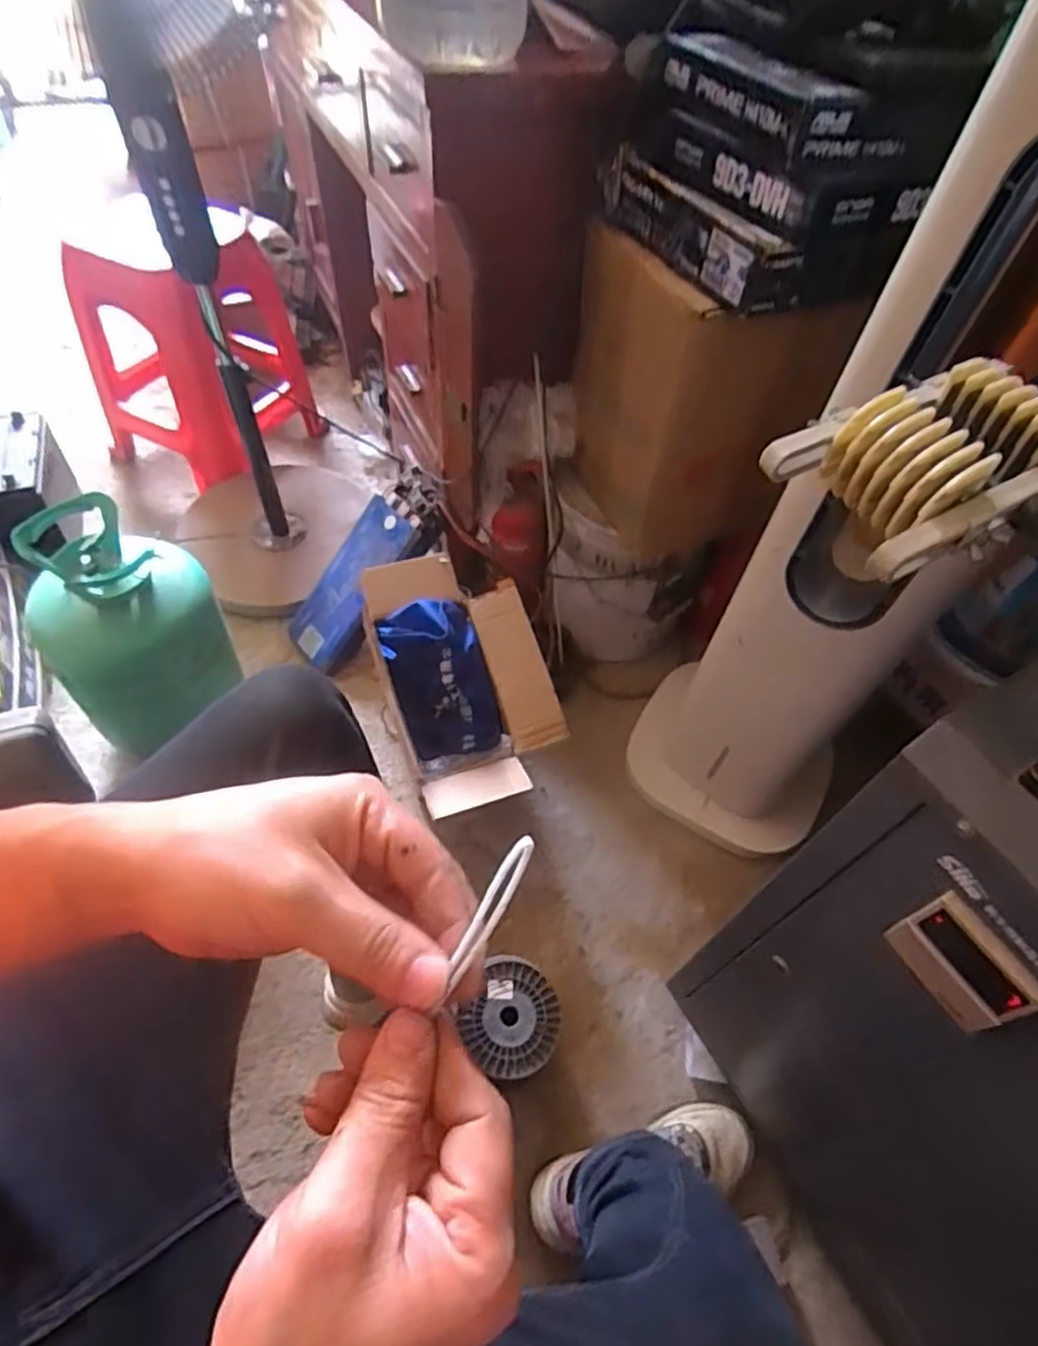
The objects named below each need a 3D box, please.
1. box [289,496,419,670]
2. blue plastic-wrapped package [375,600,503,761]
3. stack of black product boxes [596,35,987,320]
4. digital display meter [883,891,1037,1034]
[{"bbox_3d":[-0.309,-0.161,1.254,0.141,0.039,0.321,43,104,25],"label":"box"},{"bbox_3d":[-0.119,0.009,1.016,0.146,0.232,0.050,-20,14,-16],"label":"blue plastic-wrapped package"},{"bbox_3d":[0.253,-0.538,0.725,0.195,0.179,0.289,-19,57,-16],"label":"stack of black product boxes"},{"bbox_3d":[0.278,0.184,0.430,0.017,0.068,0.071,-23,58,-19],"label":"digital display meter"}]

